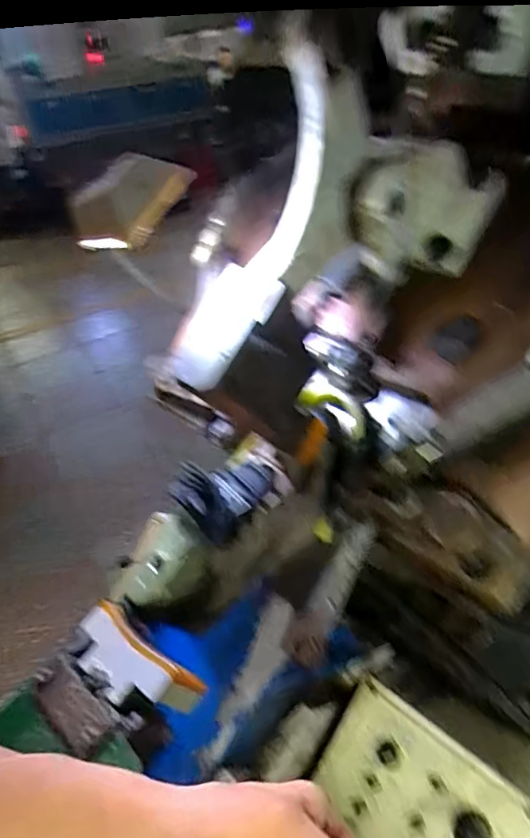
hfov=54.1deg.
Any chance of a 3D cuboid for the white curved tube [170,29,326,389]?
[{"bbox_3d":[-0.017,-0.123,0.433,0.062,0.316,0.064,31,43,-1],"label":"white curved tube"}]

